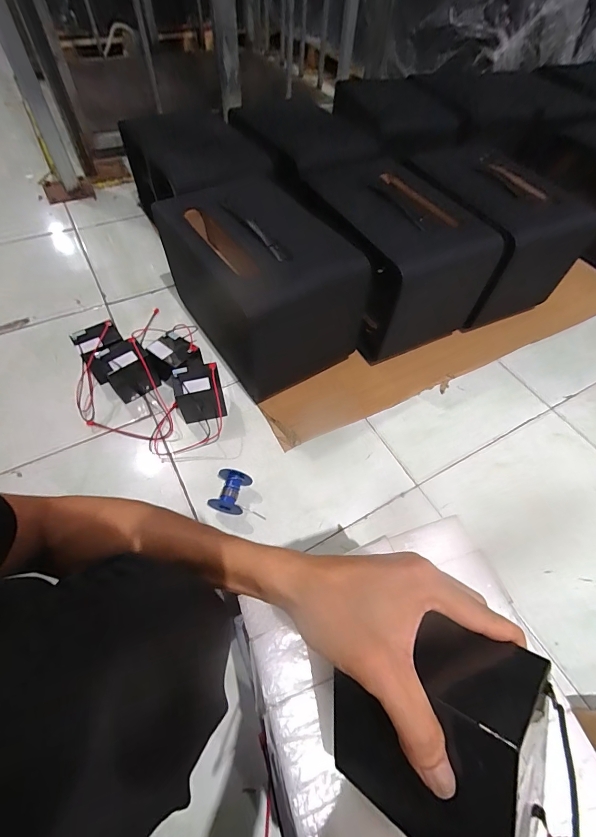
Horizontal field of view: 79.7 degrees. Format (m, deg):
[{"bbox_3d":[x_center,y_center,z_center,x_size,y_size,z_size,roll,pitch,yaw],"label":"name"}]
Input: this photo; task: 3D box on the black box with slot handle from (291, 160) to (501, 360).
[{"bbox_3d":[0.212,-0.410,0.881,0.307,0.283,0.429,-16,59,-14],"label":"black box with slot handle"}]

